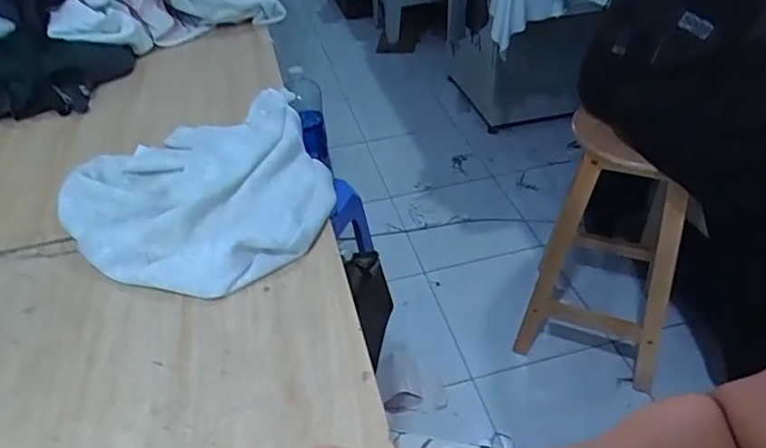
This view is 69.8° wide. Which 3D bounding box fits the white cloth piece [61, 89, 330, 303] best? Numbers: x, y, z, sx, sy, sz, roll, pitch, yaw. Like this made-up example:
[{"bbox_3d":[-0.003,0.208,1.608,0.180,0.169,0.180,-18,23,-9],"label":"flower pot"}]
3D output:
[{"bbox_3d":[-0.243,-0.053,0.741,0.346,0.048,0.380,-17,43,-17],"label":"white cloth piece"}]

